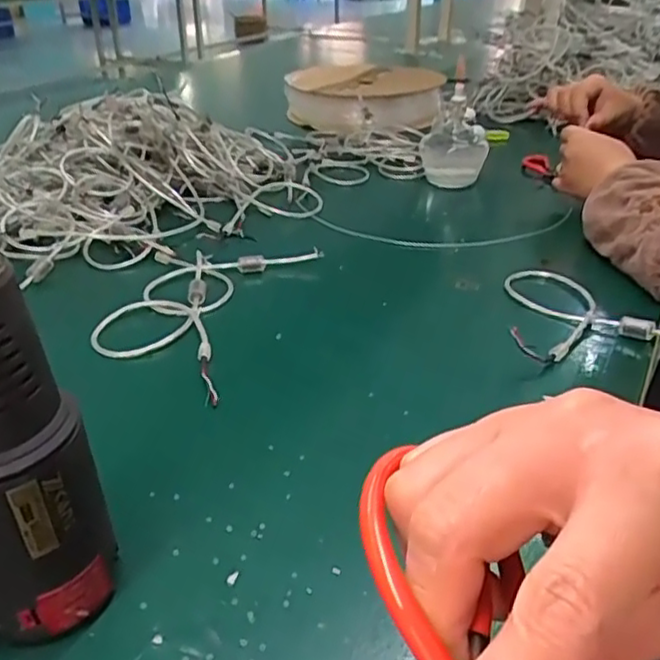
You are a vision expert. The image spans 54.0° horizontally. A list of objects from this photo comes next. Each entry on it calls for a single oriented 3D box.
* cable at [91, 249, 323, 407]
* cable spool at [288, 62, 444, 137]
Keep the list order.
[{"bbox_3d":[-0.123,-0.029,0.599,0.169,0.019,0.261,9,32,16],"label":"cable"},{"bbox_3d":[0.069,-0.415,1.164,0.239,0.083,0.244,-1,31,0],"label":"cable spool"}]

